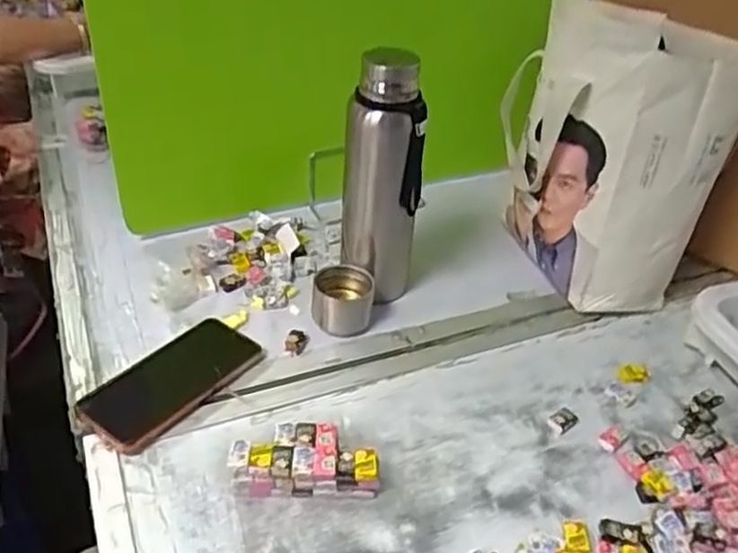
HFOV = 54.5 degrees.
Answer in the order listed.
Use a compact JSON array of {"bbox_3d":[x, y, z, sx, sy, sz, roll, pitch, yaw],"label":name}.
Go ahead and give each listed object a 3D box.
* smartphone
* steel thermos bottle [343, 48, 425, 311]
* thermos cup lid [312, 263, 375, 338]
[{"bbox_3d":[-0.179,0.097,0.663,0.077,0.014,0.164,28,44,29],"label":"smartphone"},{"bbox_3d":[0.012,-0.095,0.728,0.070,0.268,0.073,-4,38,-8],"label":"steel thermos bottle"},{"bbox_3d":[-0.027,0.025,0.748,0.061,0.053,0.061,2,37,-1],"label":"thermos cup lid"}]

